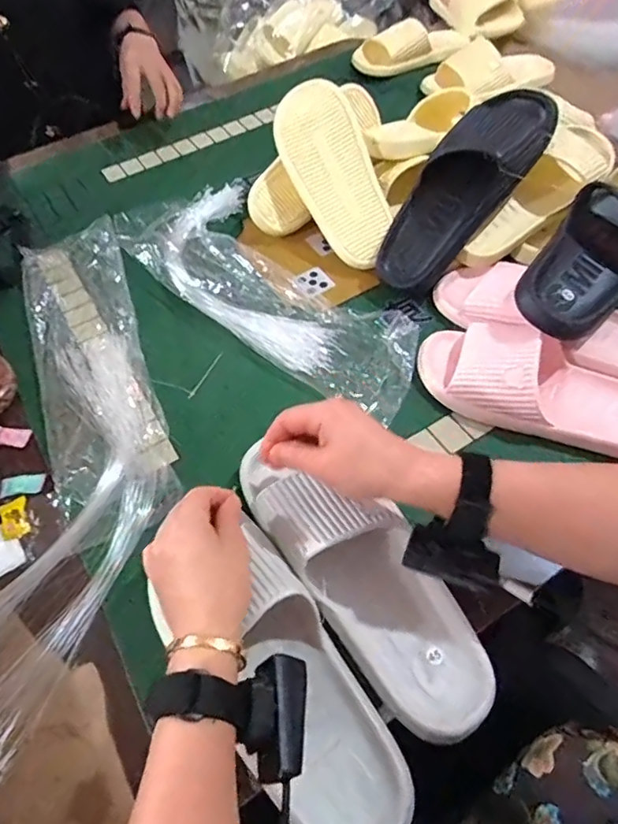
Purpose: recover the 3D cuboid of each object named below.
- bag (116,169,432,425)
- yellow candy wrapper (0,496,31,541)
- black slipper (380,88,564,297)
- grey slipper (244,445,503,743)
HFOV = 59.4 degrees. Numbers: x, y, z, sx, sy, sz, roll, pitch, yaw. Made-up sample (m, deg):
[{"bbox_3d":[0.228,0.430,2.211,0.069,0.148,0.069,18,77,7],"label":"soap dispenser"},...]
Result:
[{"bbox_3d":[-0.040,-0.159,0.669,0.184,0.040,0.446,-40,63,-22],"label":"bag"},{"bbox_3d":[-0.289,0.104,0.530,0.028,0.005,0.043,-21,58,-12],"label":"yellow candy wrapper"},{"bbox_3d":[0.182,-0.264,0.638,0.111,0.078,0.269,46,108,27],"label":"black slipper"},{"bbox_3d":[0.040,0.132,0.457,0.098,0.075,0.275,-37,73,-21],"label":"grey slipper"}]

